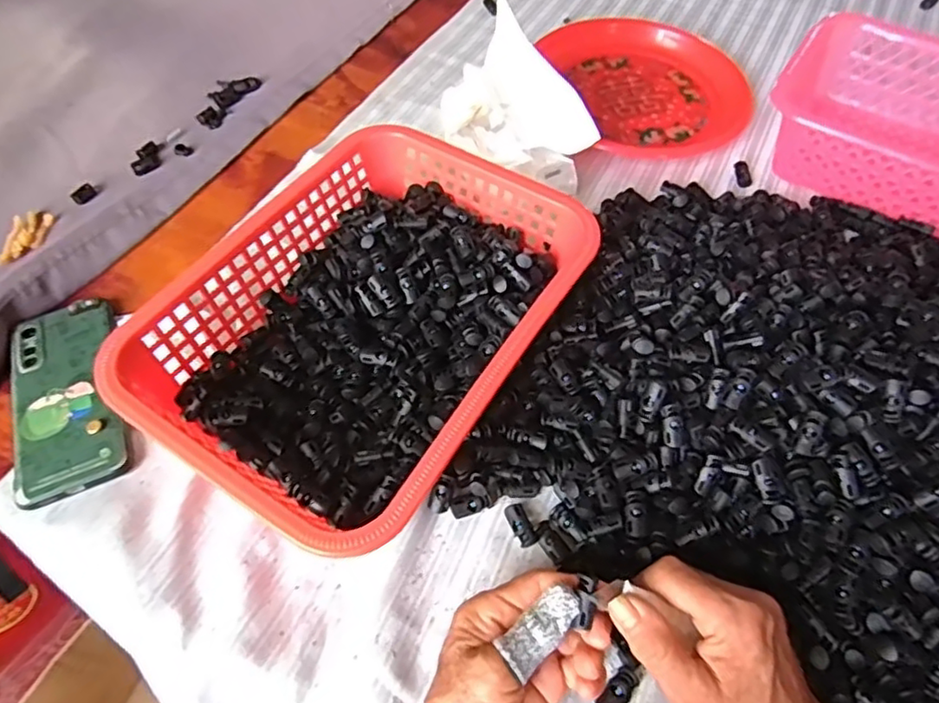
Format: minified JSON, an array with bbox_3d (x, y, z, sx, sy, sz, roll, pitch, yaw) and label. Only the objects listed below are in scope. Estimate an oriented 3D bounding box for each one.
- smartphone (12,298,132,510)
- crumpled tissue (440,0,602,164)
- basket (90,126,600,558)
[{"bbox_3d":[-0.292,0.029,0.447,0.073,0.011,0.157,-19,60,-12],"label":"smartphone"},{"bbox_3d":[0.027,-0.222,0.549,0.070,0.113,0.174,-35,64,-20],"label":"crumpled tissue"},{"bbox_3d":[-0.071,-0.022,0.437,0.217,0.079,0.292,30,62,17],"label":"basket"}]

